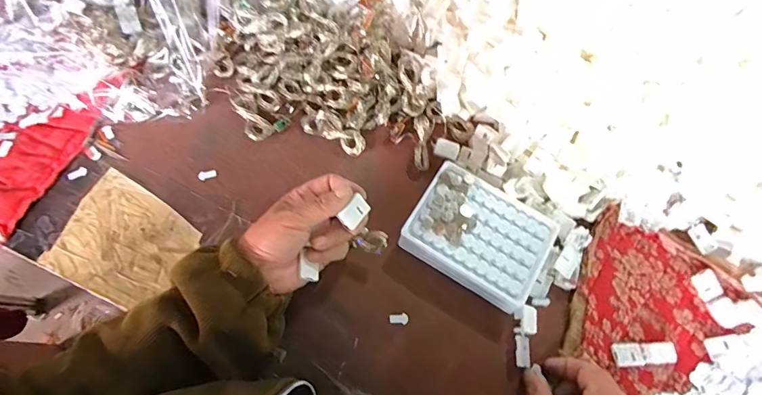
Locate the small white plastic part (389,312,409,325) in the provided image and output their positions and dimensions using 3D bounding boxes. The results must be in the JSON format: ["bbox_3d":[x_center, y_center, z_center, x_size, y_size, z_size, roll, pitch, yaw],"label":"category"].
[{"bbox_3d":[0.017,0.116,0.404,0.018,0.004,0.010,-7,71,-3],"label":"small white plastic part"}]

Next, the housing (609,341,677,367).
[{"bbox_3d":[0.248,0.147,0.397,0.061,0.009,0.020,-3,71,-2],"label":"housing"}]

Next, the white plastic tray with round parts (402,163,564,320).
[{"bbox_3d":[0.096,0.037,0.419,0.129,0.029,0.099,31,73,9],"label":"white plastic tray with round parts"}]

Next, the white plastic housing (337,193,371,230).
[{"bbox_3d":[-0.022,0.013,0.365,0.017,0.010,0.025,45,73,-19],"label":"white plastic housing"}]

